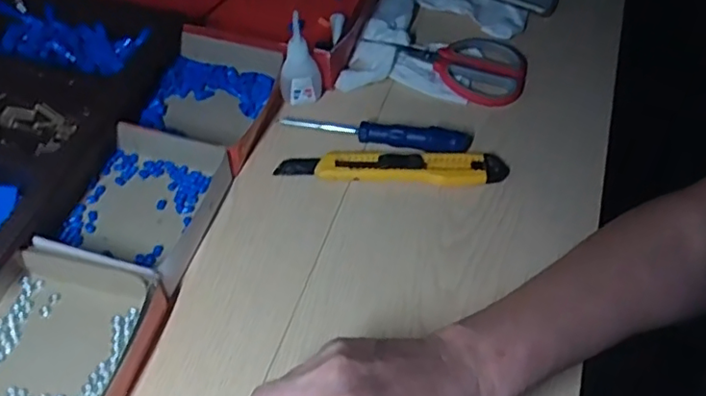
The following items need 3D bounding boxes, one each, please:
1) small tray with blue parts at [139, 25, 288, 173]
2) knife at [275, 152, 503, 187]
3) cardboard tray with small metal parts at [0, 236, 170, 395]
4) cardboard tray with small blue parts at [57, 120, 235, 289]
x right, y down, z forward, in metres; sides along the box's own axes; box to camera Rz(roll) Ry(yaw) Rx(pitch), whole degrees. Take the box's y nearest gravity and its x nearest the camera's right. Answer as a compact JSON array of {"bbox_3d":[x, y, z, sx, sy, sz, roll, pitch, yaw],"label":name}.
[{"bbox_3d":[-0.123,-0.090,0.519,0.115,0.044,0.125,17,56,10],"label":"small tray with blue parts"},{"bbox_3d":[0.032,-0.026,0.482,0.180,0.011,0.029,2,54,0],"label":"knife"},{"bbox_3d":[-0.199,0.092,0.386,0.130,0.036,0.133,12,55,7],"label":"cardboard tray with small metal parts"},{"bbox_3d":[-0.157,-0.002,0.457,0.110,0.034,0.113,18,56,11],"label":"cardboard tray with small blue parts"}]

